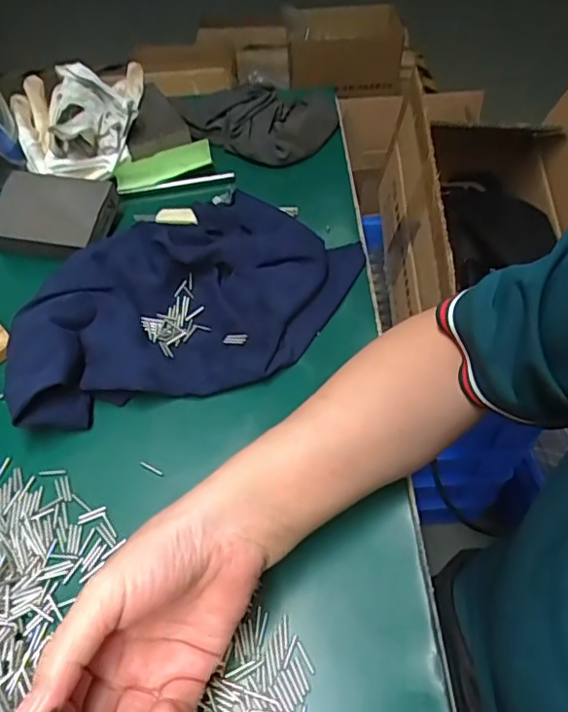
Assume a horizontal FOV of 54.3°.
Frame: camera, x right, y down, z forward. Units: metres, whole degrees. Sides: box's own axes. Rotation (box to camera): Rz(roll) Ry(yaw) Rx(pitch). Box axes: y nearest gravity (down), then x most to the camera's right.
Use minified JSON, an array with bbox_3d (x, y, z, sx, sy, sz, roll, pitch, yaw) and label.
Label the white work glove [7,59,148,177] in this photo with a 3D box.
[{"bbox_3d":[-0.210,-0.254,0.554,0.126,0.046,0.166,-5,53,-3],"label":"white work glove"}]

